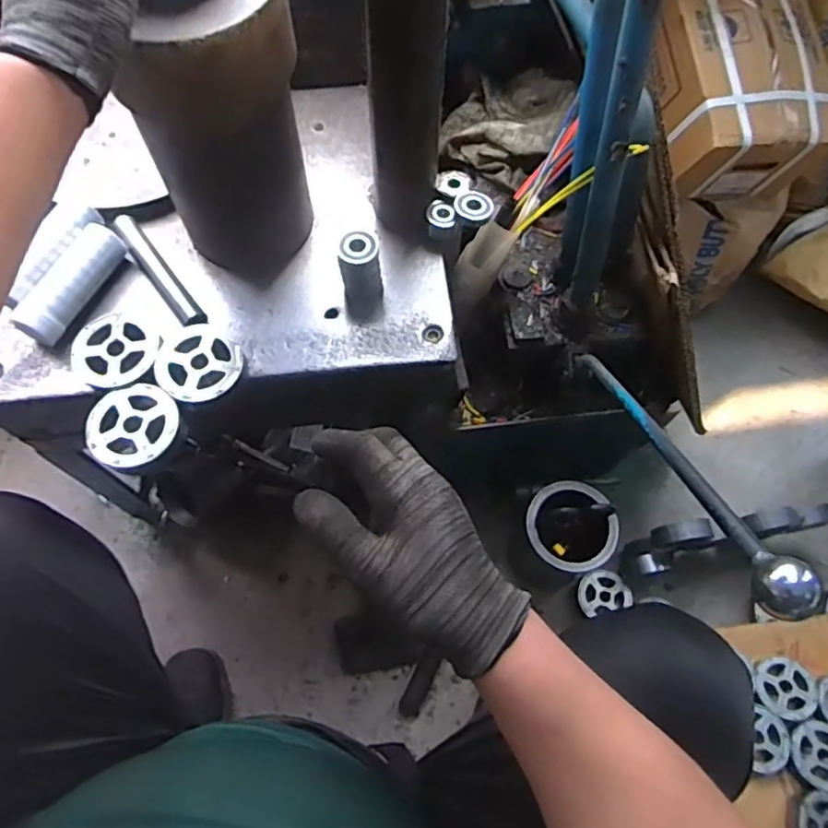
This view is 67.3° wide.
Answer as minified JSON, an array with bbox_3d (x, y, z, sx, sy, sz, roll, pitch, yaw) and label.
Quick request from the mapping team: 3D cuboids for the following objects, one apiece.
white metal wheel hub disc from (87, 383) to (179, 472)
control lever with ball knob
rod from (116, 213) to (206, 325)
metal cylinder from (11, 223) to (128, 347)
[{"bbox_3d":[-0.248,0.008,0.547,0.075,0.005,0.081,-39,73,-16],"label":"white metal wheel hub disc"},{"bbox_3d":[0.175,0.017,0.462,0.025,0.391,0.025,2,111,0],"label":"control lever with ball knob"},{"bbox_3d":[-0.252,-0.141,0.613,0.022,0.017,0.149,-36,72,-15],"label":"rod"},{"bbox_3d":[-0.328,-0.126,0.599,0.038,0.031,0.127,23,68,9],"label":"metal cylinder"}]

